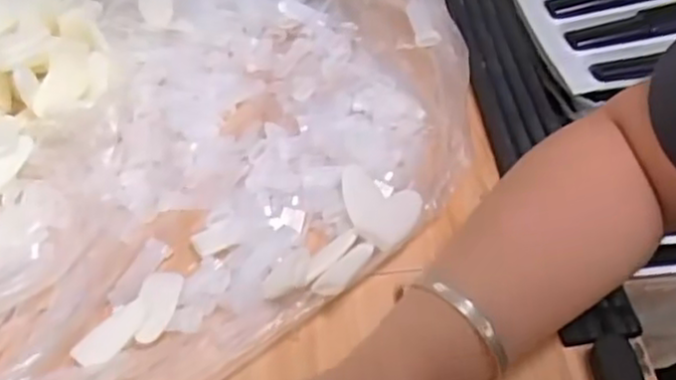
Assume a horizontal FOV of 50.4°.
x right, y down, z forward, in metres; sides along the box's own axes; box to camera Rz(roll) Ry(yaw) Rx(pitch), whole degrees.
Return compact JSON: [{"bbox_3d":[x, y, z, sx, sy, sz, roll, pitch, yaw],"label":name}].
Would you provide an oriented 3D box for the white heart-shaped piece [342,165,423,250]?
[{"bbox_3d":[0.020,0.010,0.418,0.053,0.004,0.044,25,53,19],"label":"white heart-shaped piece"}]

